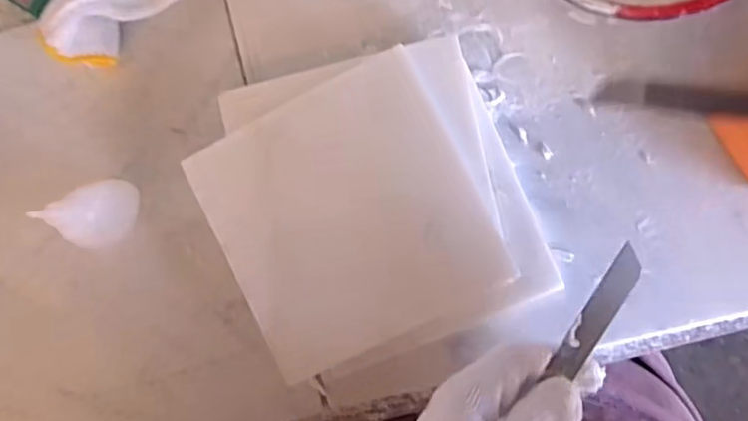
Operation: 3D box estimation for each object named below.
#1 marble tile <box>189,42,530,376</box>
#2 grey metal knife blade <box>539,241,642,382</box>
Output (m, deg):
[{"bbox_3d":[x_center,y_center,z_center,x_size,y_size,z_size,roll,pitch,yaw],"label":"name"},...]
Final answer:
[{"bbox_3d":[-0.015,0.004,0.358,0.150,0.009,0.152,-26,91,3],"label":"marble tile"},{"bbox_3d":[0.125,0.058,0.330,0.017,0.004,0.081,33,90,6],"label":"grey metal knife blade"}]

